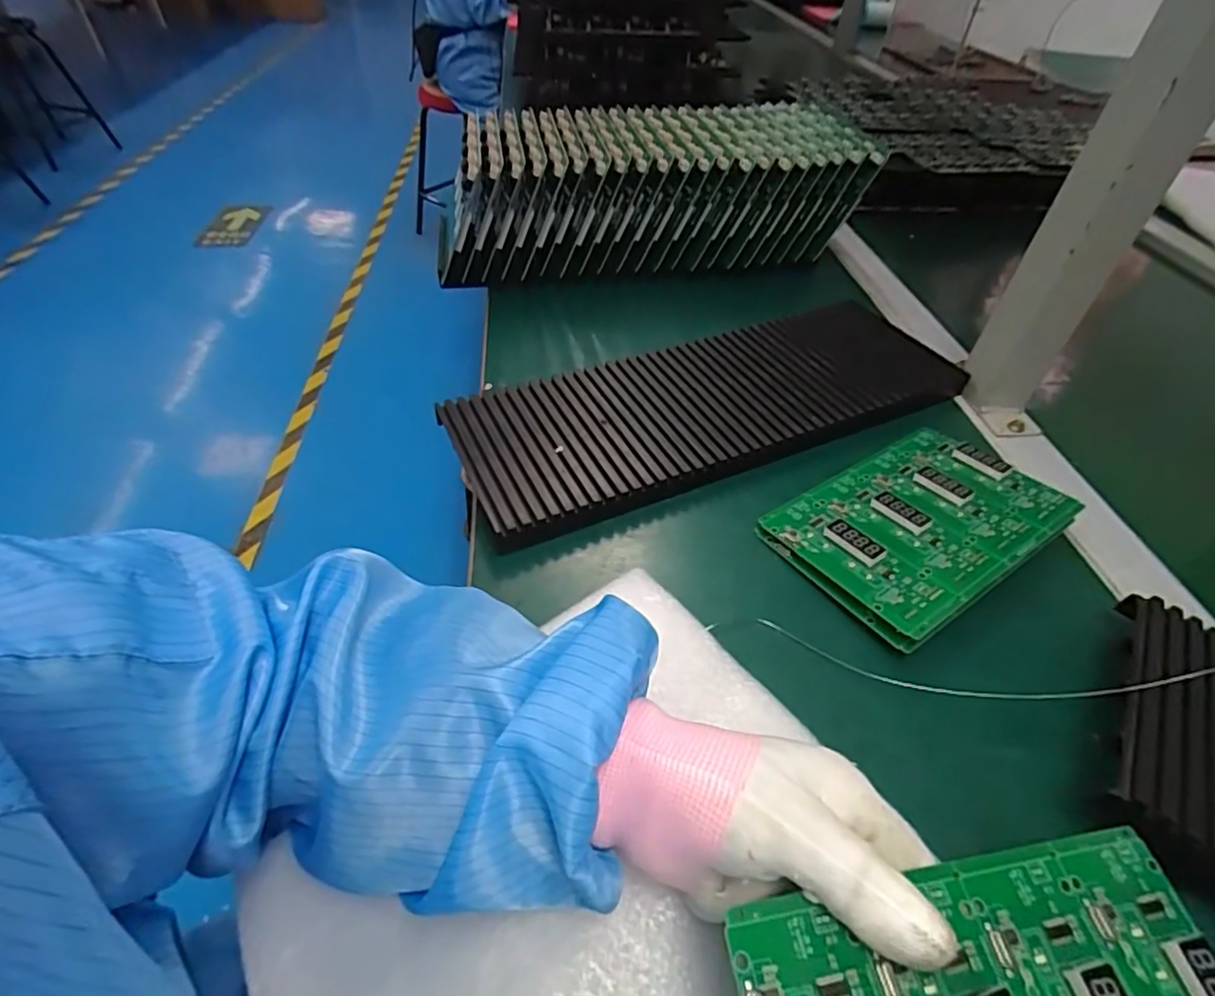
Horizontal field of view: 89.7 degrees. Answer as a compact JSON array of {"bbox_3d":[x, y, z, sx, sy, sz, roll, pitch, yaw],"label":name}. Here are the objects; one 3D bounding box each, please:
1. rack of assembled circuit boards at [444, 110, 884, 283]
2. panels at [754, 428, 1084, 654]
[{"bbox_3d":[0.038,-0.330,0.651,0.415,0.109,0.174,-8,47,-11],"label":"rack of assembled circuit boards"},{"bbox_3d":[0.205,0.016,0.407,0.178,0.031,0.120,-25,52,-25],"label":"panels"}]

